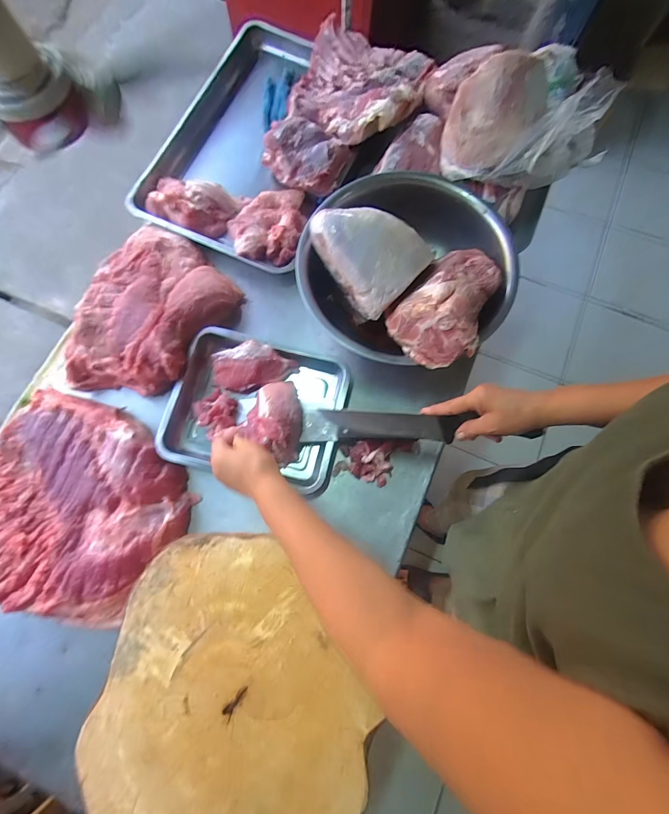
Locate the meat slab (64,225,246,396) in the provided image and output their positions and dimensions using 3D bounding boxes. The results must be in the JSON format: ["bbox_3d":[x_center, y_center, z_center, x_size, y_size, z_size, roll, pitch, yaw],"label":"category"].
[{"bbox_3d":[-0.365,-0.176,0.682,0.263,0.079,0.356,34,77,8],"label":"meat slab"}]

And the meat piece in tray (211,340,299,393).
[{"bbox_3d":[-0.153,-0.079,0.672,0.151,0.032,0.085,-16,106,1],"label":"meat piece in tray"}]

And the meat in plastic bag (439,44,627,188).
[{"bbox_3d":[0.347,-0.505,0.654,0.274,0.144,0.187,24,76,5],"label":"meat in plastic bag"}]

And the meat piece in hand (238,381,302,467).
[{"bbox_3d":[-0.104,0.021,0.633,0.091,0.068,0.140,9,75,1],"label":"meat piece in hand"}]

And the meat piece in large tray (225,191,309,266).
[{"bbox_3d":[-0.140,-0.386,0.743,0.152,0.048,0.195,6,75,1],"label":"meat piece in large tray"}]

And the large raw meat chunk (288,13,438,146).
[{"bbox_3d":[0.049,-0.691,0.768,0.280,0.086,0.251,24,76,5],"label":"large raw meat chunk"}]

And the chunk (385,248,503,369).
[{"bbox_3d":[0.201,-0.180,0.572,0.144,0.078,0.242,41,78,9],"label":"chunk"}]

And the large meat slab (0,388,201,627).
[{"bbox_3d":[-0.443,0.176,0.609,0.339,0.067,0.341,29,76,7],"label":"large meat slab"}]

